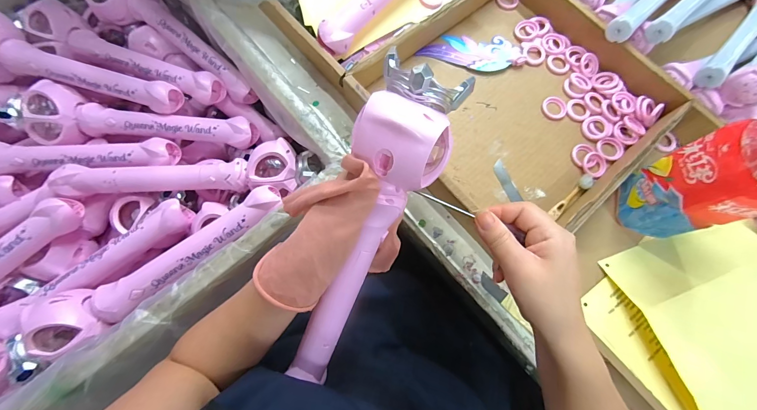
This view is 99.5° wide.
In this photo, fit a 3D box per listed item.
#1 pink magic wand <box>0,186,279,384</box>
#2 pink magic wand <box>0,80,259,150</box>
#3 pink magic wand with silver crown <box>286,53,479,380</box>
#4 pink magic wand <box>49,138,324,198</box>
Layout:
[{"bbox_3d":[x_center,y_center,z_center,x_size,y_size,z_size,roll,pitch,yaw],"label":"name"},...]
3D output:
[{"bbox_3d":[-0.284,0.087,0.412,0.356,0.052,0.082,-28,78,-9],"label":"pink magic wand"},{"bbox_3d":[-0.379,-0.125,0.500,0.357,0.068,0.086,7,75,-1],"label":"pink magic wand"},{"bbox_3d":[-0.012,0.040,0.308,0.073,0.073,0.331,22,112,5],"label":"pink magic wand with silver crown"},{"bbox_3d":[-0.277,-0.044,0.479,0.356,0.059,0.074,-3,75,-3],"label":"pink magic wand"}]

